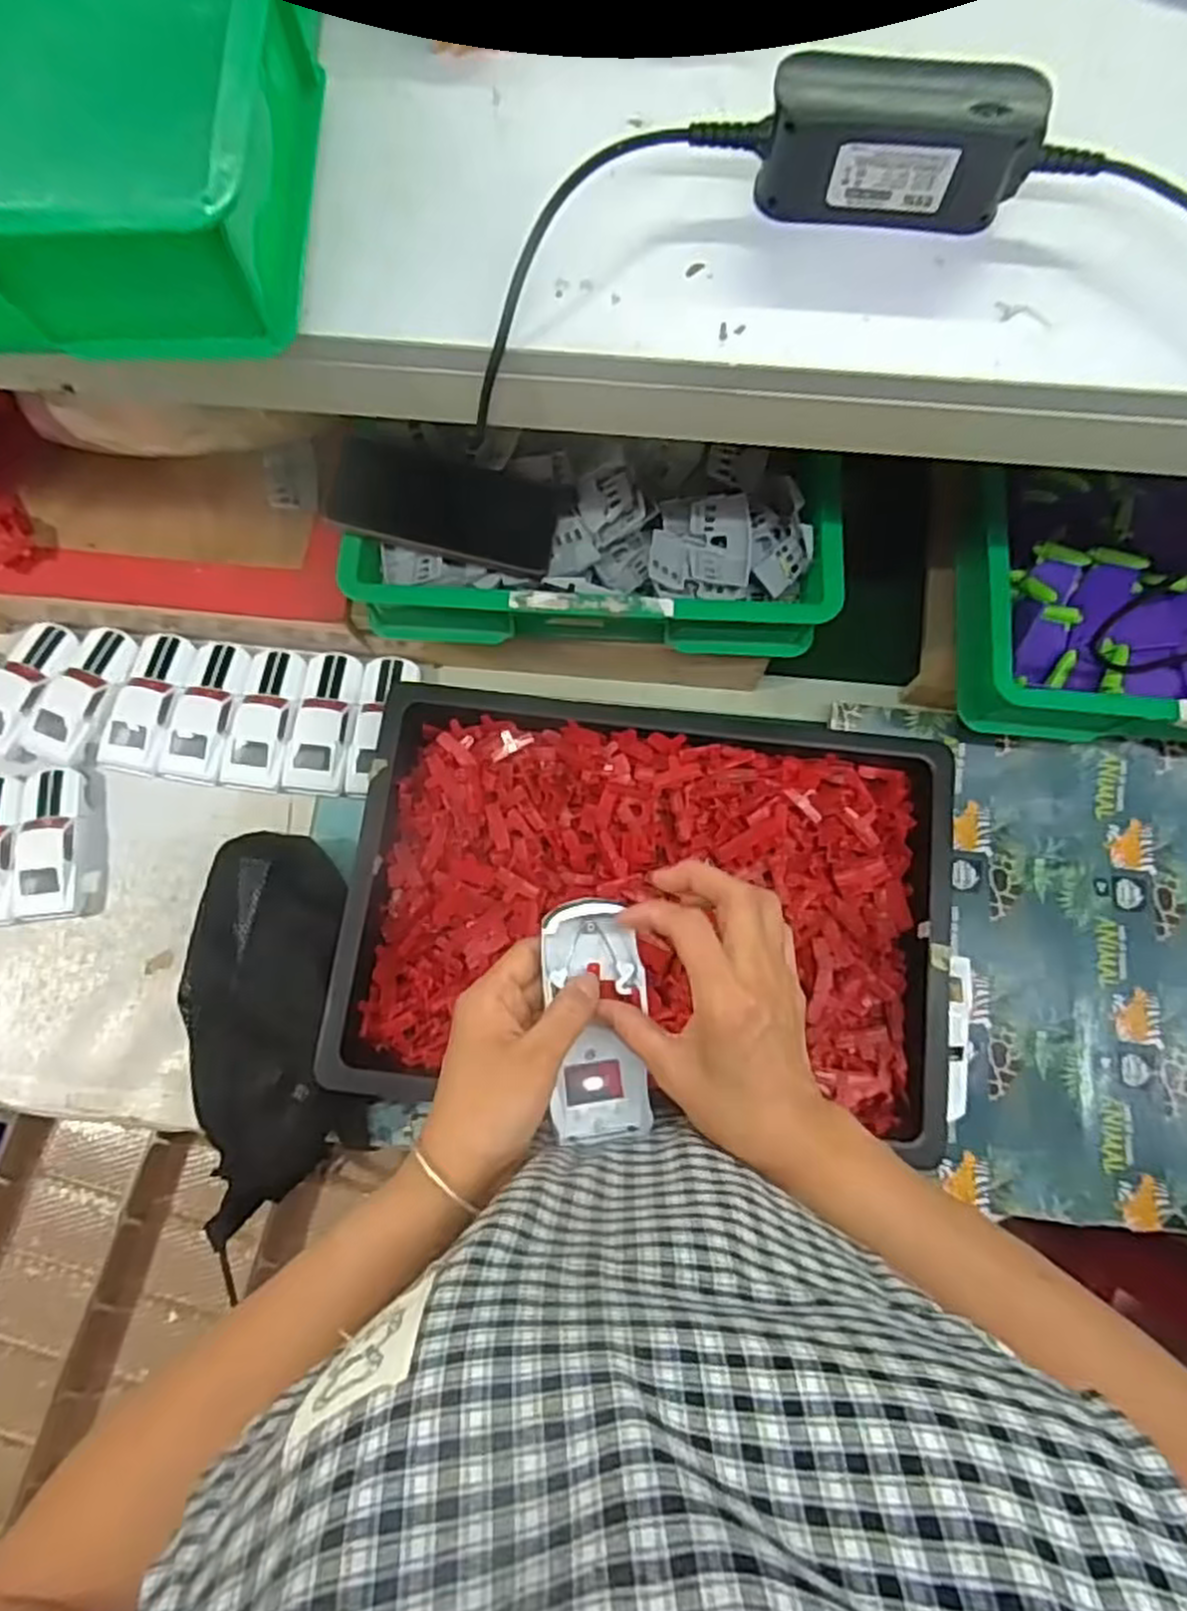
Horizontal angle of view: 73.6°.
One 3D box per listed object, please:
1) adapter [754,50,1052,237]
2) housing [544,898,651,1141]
[{"bbox_3d":[0.145,-0.313,0.378,0.121,0.060,0.032,6,76,2],"label":"adapter"},{"bbox_3d":[0.003,0.113,0.430,0.052,0.037,0.128,-5,96,-1],"label":"housing"}]

